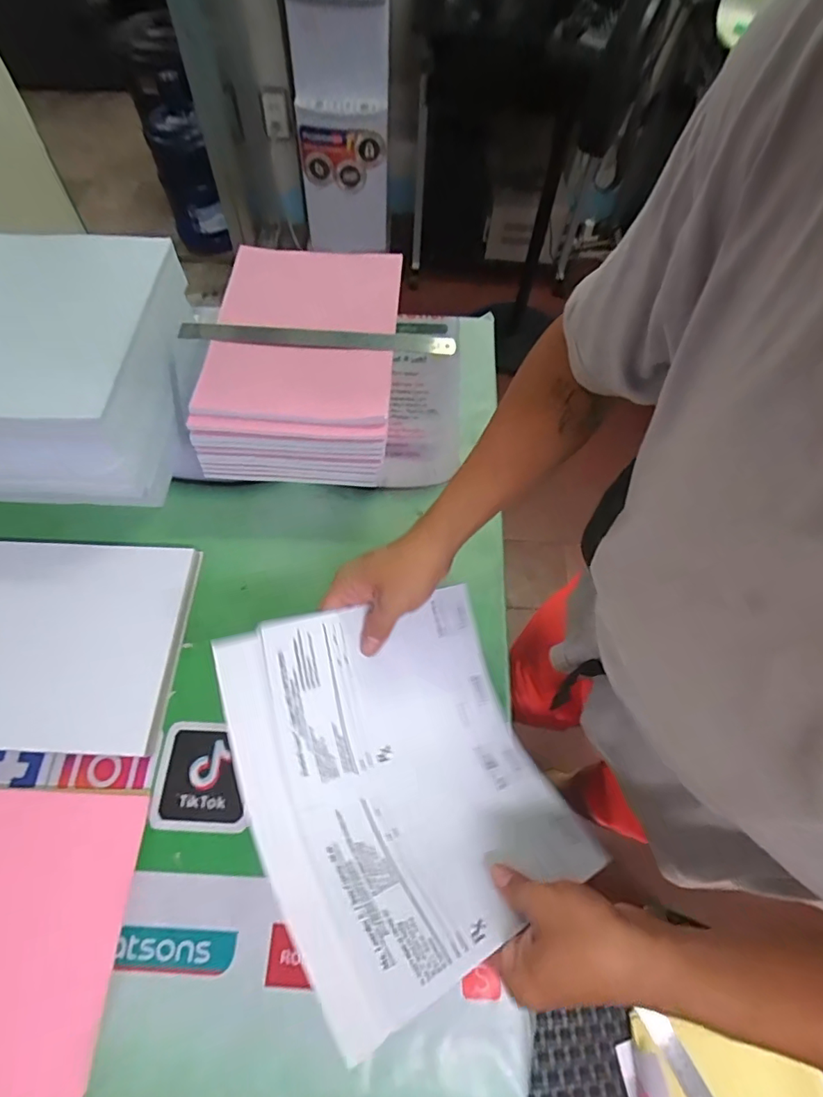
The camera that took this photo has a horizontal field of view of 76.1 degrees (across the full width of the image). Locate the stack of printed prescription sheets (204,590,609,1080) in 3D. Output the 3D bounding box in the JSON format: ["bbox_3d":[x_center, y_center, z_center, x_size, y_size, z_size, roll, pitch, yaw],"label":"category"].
[{"bbox_3d":[0.000,0.168,0.418,0.243,0.044,0.254,-8,61,-37],"label":"stack of printed prescription sheets"}]

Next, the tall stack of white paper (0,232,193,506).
[{"bbox_3d":[-0.393,-0.203,0.609,0.213,0.185,0.283,0,62,-2],"label":"tall stack of white paper"}]

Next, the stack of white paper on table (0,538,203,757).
[{"bbox_3d":[-0.369,0.092,0.537,0.253,0.023,0.212,6,67,-7],"label":"stack of white paper on table"}]

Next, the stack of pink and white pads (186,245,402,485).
[{"bbox_3d":[-0.132,-0.236,0.672,0.221,0.114,0.296,3,62,0],"label":"stack of pink and white pads"}]

